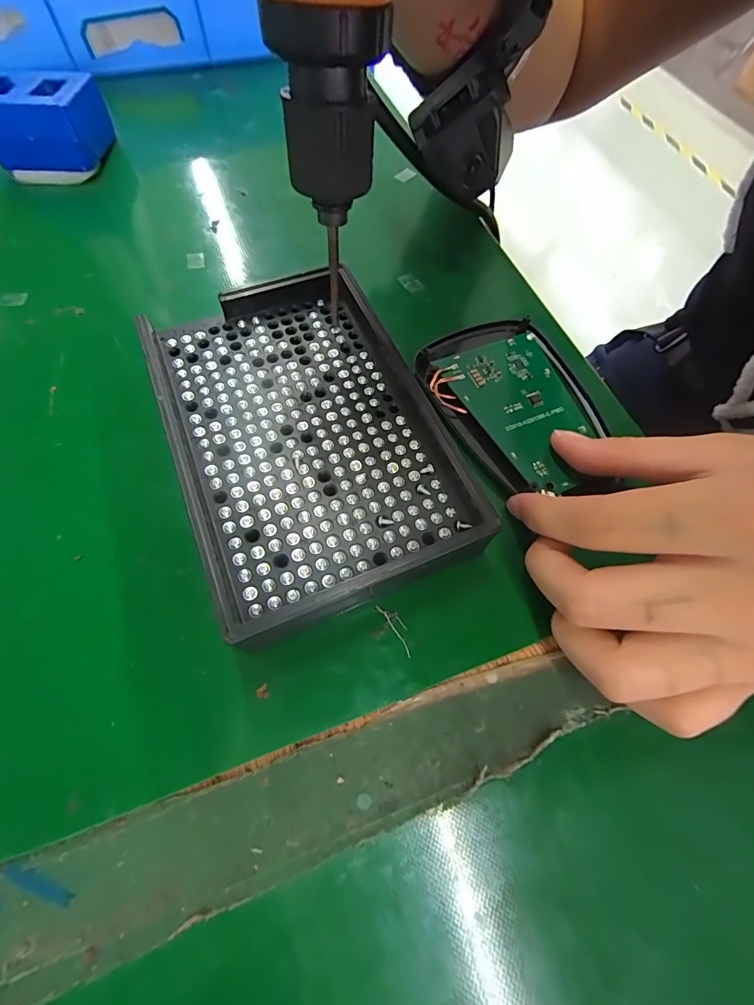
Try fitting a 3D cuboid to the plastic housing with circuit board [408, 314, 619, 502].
[{"bbox_3d":[0.061,-0.042,0.179,0.064,0.010,0.090,-25,69,-13],"label":"plastic housing with circuit board"}]

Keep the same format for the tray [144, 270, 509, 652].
[{"bbox_3d":[-0.028,-0.029,0.159,0.095,0.022,0.140,-20,67,-15],"label":"tray"}]

